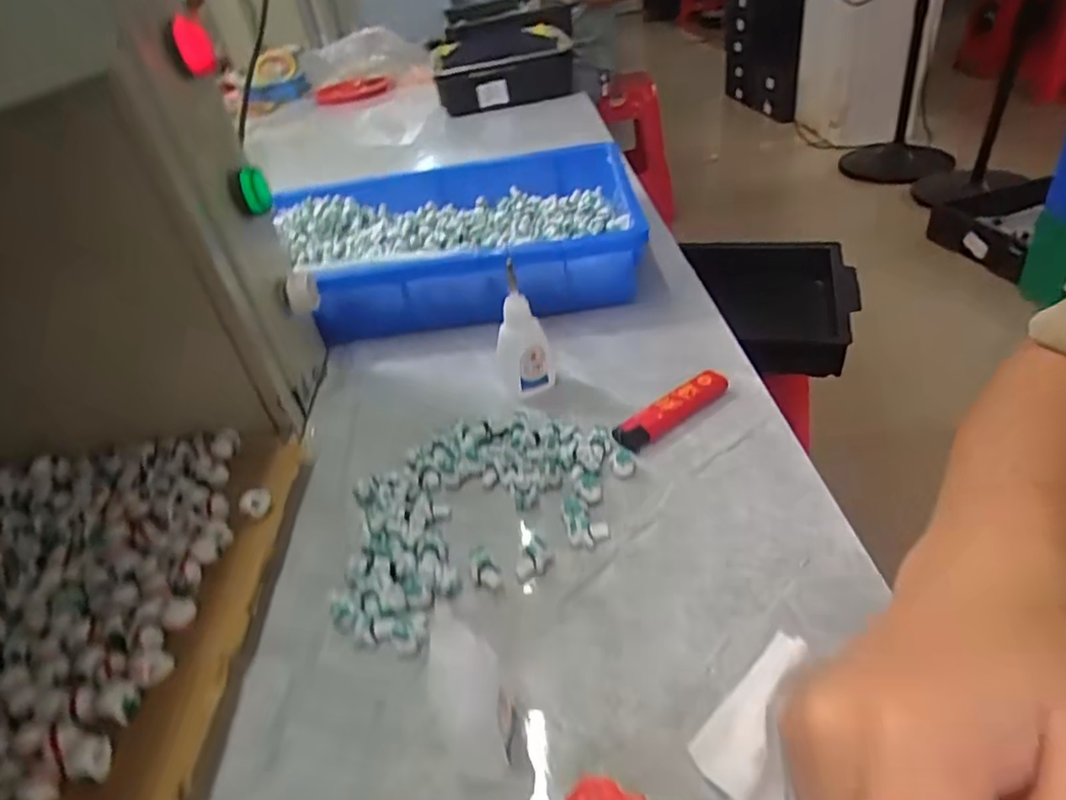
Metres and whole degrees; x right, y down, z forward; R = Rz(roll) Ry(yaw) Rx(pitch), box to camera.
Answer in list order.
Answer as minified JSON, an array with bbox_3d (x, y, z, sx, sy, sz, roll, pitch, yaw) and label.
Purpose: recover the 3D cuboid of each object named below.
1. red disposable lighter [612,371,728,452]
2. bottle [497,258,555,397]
[{"bbox_3d":[0.081,0.005,0.361,0.077,0.013,0.019,-31,41,-25],"label":"red disposable lighter"},{"bbox_3d":[-0.006,-0.046,0.389,0.032,0.082,0.032,-5,37,7],"label":"bottle"}]

